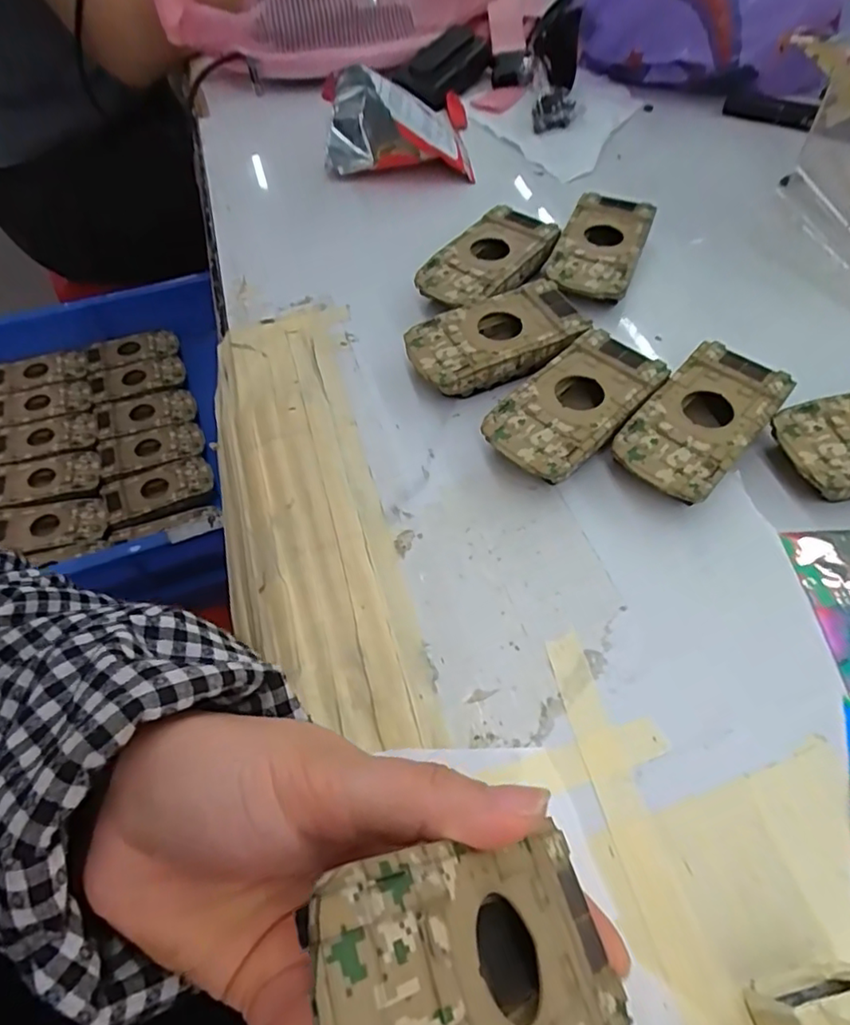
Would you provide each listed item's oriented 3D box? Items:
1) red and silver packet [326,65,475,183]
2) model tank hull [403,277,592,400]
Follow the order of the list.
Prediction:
[{"bbox_3d":[-0.021,-0.299,0.466,0.109,0.067,0.076,-4,55,-1],"label":"red and silver packet"},{"bbox_3d":[0.040,-0.092,0.339,0.095,0.028,0.055,-25,57,-15],"label":"model tank hull"}]

